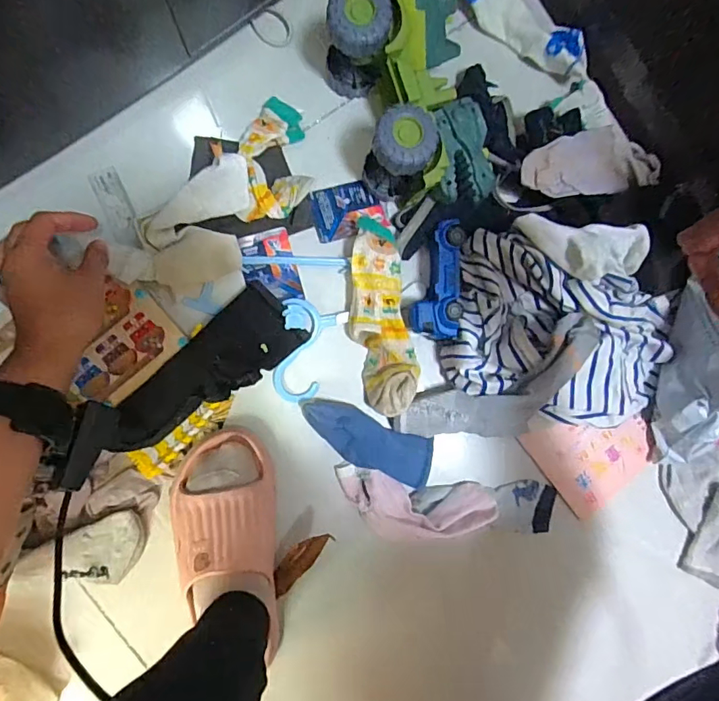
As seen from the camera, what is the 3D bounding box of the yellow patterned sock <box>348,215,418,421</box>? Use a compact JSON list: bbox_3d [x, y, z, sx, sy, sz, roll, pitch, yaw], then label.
[{"bbox_3d":[0.022,-0.035,0.519,0.061,0.032,0.202,-9,92,-6],"label":"yellow patterned sock"}]

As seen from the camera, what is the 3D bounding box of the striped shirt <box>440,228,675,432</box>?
[{"bbox_3d":[0.229,-0.013,0.521,0.266,0.060,0.170,16,89,-6],"label":"striped shirt"}]

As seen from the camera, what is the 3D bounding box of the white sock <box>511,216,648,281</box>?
[{"bbox_3d":[0.234,-0.102,0.484,0.141,0.047,0.062,5,91,-6],"label":"white sock"}]

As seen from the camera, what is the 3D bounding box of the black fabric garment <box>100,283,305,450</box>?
[{"bbox_3d":[-0.158,0.029,0.502,0.212,0.024,0.080,-45,95,-3],"label":"black fabric garment"}]

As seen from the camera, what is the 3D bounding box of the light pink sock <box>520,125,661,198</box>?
[{"bbox_3d":[0.251,-0.203,0.522,0.169,0.023,0.068,-13,92,-19],"label":"light pink sock"}]

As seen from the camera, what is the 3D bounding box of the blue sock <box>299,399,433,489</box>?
[{"bbox_3d":[0.008,0.097,0.524,0.151,0.021,0.054,23,89,-6],"label":"blue sock"}]

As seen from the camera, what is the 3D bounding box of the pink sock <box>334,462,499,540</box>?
[{"bbox_3d":[0.061,0.171,0.519,0.173,0.043,0.064,11,90,-6],"label":"pink sock"}]

